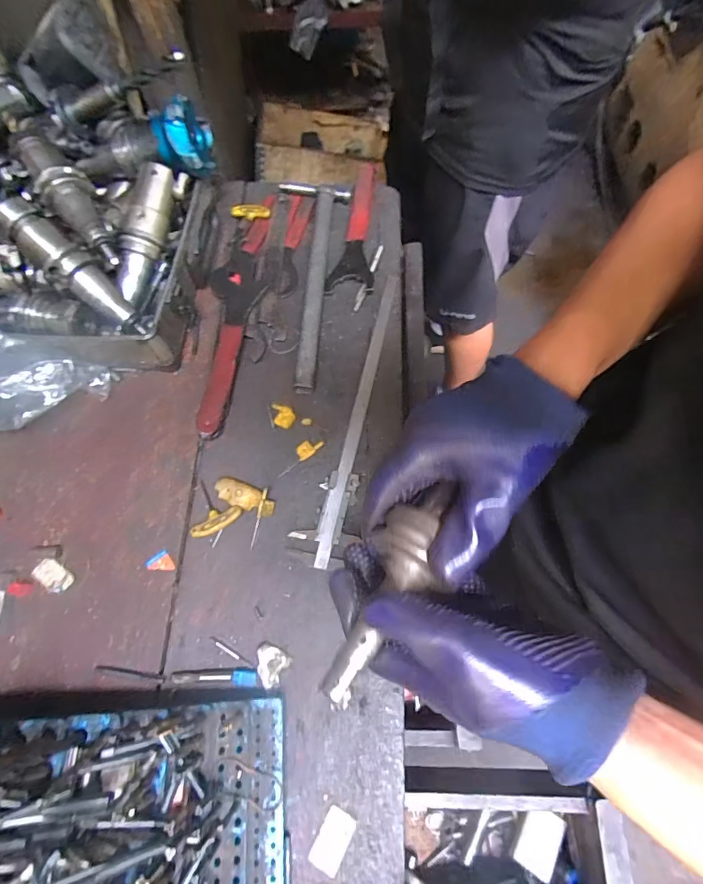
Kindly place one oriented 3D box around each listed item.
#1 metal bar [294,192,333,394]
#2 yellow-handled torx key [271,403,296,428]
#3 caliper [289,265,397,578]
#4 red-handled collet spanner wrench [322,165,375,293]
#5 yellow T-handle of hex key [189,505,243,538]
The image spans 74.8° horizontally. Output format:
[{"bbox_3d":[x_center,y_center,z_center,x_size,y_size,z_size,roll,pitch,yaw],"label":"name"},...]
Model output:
[{"bbox_3d":[-0.047,-0.214,0.632,0.026,0.031,0.323,5,67,2],"label":"metal bar"},{"bbox_3d":[-0.086,-0.033,0.563,0.034,0.005,0.025,24,69,10],"label":"yellow-handled torx key"},{"bbox_3d":[0.001,-0.048,0.567,0.052,0.014,0.395,11,68,5],"label":"caliper"},{"bbox_3d":[-0.001,-0.312,0.665,0.067,0.032,0.226,1,67,1],"label":"red-handled collet spanner wrench"},{"bbox_3d":[-0.150,0.087,0.510,0.058,0.014,0.024,-24,69,-10],"label":"yellow T-handle of hex key"}]

